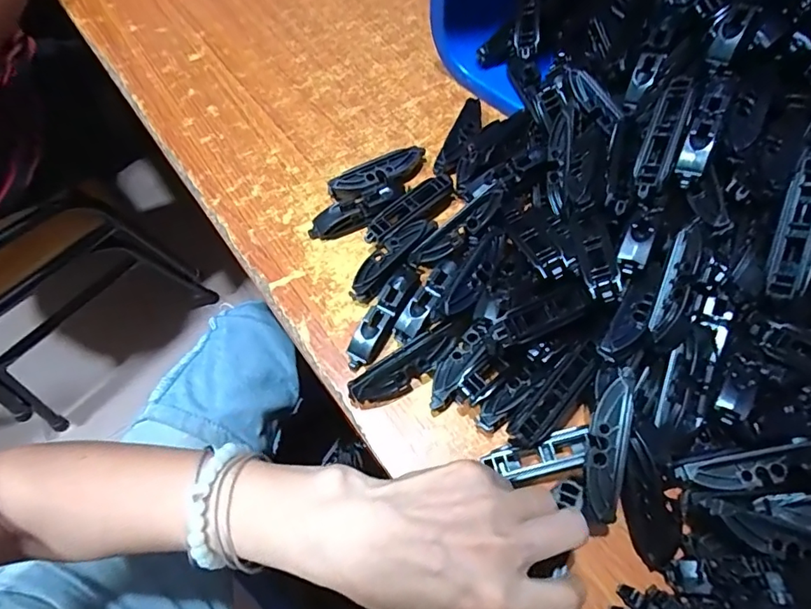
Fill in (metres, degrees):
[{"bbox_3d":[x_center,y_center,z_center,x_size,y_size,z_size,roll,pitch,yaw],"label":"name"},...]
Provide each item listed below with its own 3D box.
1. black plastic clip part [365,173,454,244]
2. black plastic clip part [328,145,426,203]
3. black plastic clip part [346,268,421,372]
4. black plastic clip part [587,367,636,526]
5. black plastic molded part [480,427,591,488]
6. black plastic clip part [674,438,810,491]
[{"bbox_3d":[0.003,-0.068,0.376,0.079,0.018,0.020,-39,69,-15],"label":"black plastic clip part"},{"bbox_3d":[-0.019,-0.099,0.392,0.079,0.020,0.021,-25,66,-10],"label":"black plastic clip part"},{"bbox_3d":[-0.014,0.010,0.338,0.019,0.020,0.075,28,68,15],"label":"black plastic clip part"},{"bbox_3d":[0.109,0.074,0.271,0.019,0.013,0.078,11,80,8],"label":"black plastic clip part"},{"bbox_3d":[0.079,0.090,0.294,0.059,0.015,0.022,-20,64,9],"label":"black plastic molded part"},{"bbox_3d":[0.192,0.091,0.281,0.074,0.006,0.020,-18,64,7],"label":"black plastic clip part"}]

